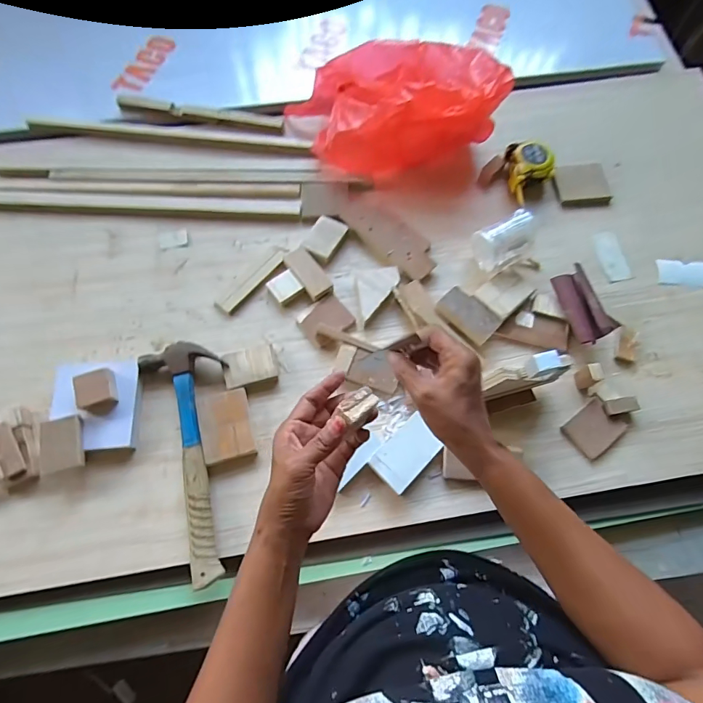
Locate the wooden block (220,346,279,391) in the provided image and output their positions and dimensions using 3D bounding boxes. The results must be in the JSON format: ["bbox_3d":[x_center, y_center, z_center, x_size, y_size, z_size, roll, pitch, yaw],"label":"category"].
[{"bbox_3d":[-0.133,0.023,0.554,0.065,0.017,0.054,-13,66,-7],"label":"wooden block"}]

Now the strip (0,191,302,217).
[{"bbox_3d":[-0.338,-0.229,0.658,0.516,0.013,0.034,2,69,-1],"label":"strip"}]

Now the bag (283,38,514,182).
[{"bbox_3d":[0.066,-0.373,0.655,0.320,0.131,0.157,2,69,1],"label":"bag"}]

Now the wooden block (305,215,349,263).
[{"bbox_3d":[-0.039,-0.167,0.625,0.045,0.013,0.066,27,70,8],"label":"wooden block"}]

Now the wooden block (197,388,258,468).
[{"bbox_3d":[-0.155,0.092,0.526,0.061,0.023,0.090,-15,66,-8],"label":"wooden block"}]

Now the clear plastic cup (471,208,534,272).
[{"bbox_3d":[0.219,-0.154,0.600,0.080,0.067,0.060,-21,71,-8],"label":"clear plastic cup"}]

